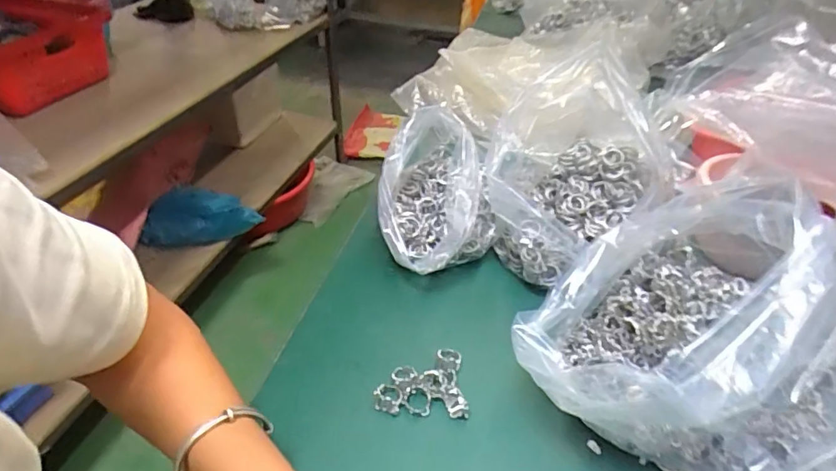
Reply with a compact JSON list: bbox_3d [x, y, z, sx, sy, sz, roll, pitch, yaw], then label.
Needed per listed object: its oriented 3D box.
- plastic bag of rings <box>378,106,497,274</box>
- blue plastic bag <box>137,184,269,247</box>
[{"bbox_3d":[0.025,-0.045,0.512,0.115,0.110,0.155,9,39,6],"label":"plastic bag of rings"},{"bbox_3d":[-0.541,-0.046,1.263,0.266,0.112,0.112,-3,39,-7],"label":"blue plastic bag"}]

